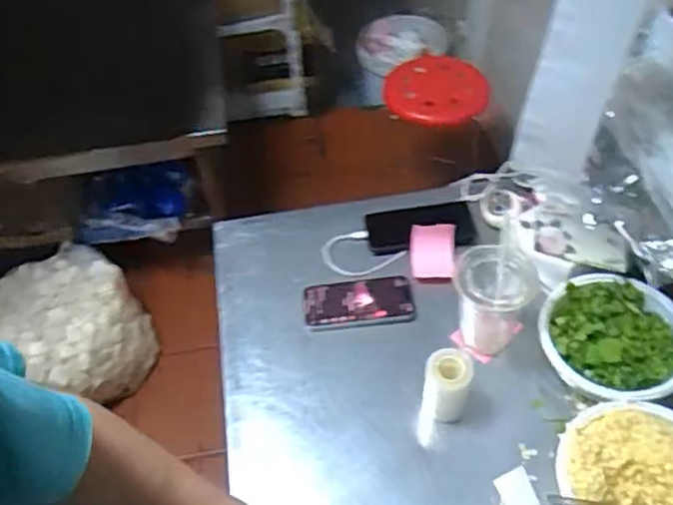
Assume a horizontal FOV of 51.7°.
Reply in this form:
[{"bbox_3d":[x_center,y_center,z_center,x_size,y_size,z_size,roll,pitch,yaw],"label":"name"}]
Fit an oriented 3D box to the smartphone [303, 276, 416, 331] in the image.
[{"bbox_3d":[0.030,0.067,0.933,0.146,0.015,0.073,-4,50,-1],"label":"smartphone"}]

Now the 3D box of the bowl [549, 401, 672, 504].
[{"bbox_3d":[0.316,0.243,0.731,0.175,0.054,0.163,-1,50,1],"label":"bowl"}]

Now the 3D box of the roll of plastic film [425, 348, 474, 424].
[{"bbox_3d":[0.127,0.154,0.801,0.053,0.084,0.053,-1,50,1],"label":"roll of plastic film"}]

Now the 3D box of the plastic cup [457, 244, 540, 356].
[{"bbox_3d":[0.188,0.052,0.844,0.089,0.114,0.082,-1,50,1],"label":"plastic cup"}]

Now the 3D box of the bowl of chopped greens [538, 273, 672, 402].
[{"bbox_3d":[0.338,0.108,0.843,0.167,0.061,0.167,-1,50,1],"label":"bowl of chopped greens"}]

